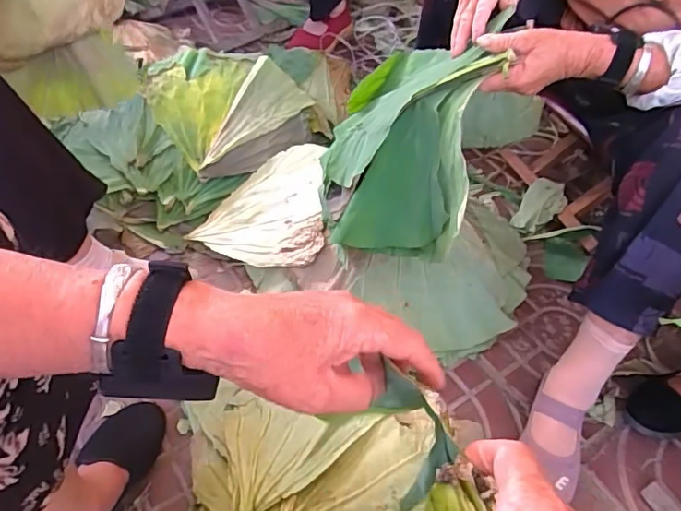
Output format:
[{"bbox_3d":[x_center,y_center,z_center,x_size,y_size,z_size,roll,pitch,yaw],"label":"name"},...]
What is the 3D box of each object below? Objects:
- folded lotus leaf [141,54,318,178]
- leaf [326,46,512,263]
[{"bbox_3d":[-0.204,-0.283,1.038,0.262,0.090,0.256,-28,58,-26],"label":"folded lotus leaf"},{"bbox_3d":[0.079,-0.144,0.702,0.206,0.226,0.192,20,51,12],"label":"leaf"}]

